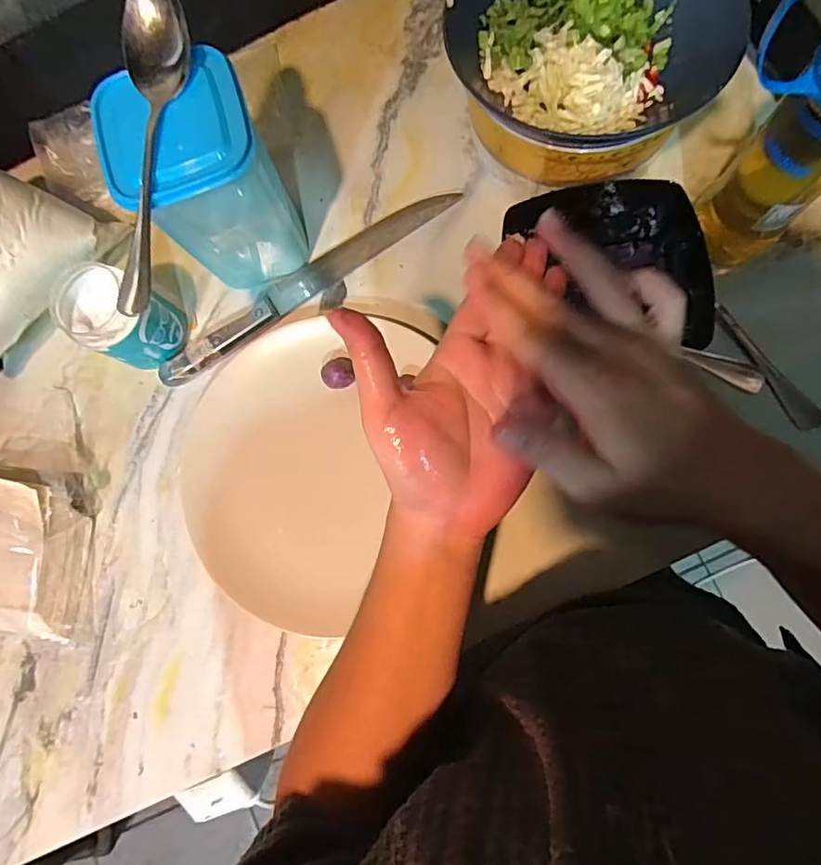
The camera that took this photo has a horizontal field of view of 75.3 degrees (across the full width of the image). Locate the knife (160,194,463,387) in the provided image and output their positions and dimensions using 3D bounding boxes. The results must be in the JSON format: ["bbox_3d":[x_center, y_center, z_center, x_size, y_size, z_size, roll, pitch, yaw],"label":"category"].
[{"bbox_3d":[-0.090,-0.129,0.462,0.291,0.019,0.034,-34,80,0],"label":"knife"}]

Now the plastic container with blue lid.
[{"bbox_3d":[-0.142,-0.179,0.406,0.093,0.153,0.083,-19,80,3],"label":"plastic container with blue lid"}]

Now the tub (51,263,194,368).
[{"bbox_3d":[-0.237,-0.093,0.441,0.075,0.080,0.063,30,86,9],"label":"tub"}]

